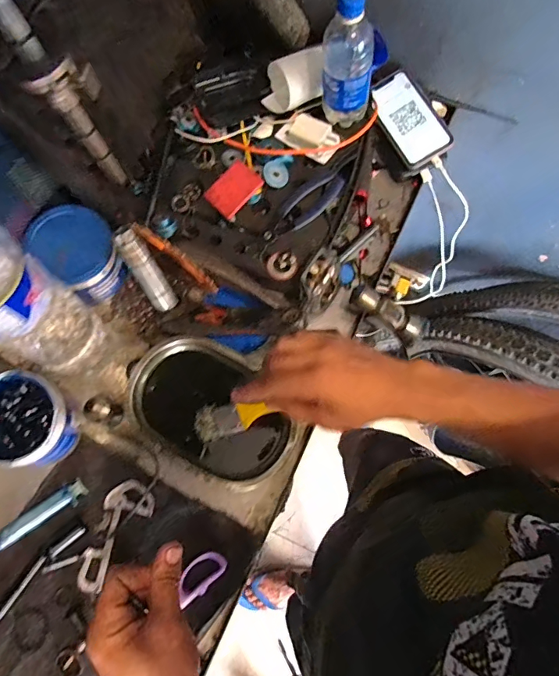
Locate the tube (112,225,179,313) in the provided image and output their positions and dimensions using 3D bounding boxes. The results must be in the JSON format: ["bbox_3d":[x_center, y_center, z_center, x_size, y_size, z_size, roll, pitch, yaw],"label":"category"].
[{"bbox_3d":[-0.164,-0.082,0.542,0.032,0.116,0.024,-31,39,-9],"label":"tube"}]

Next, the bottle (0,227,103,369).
[{"bbox_3d":[-0.267,-0.034,0.446,0.090,0.290,0.091,26,76,5],"label":"bottle"}]

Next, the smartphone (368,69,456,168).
[{"bbox_3d":[0.198,-0.339,0.668,0.078,0.011,0.157,-28,78,6],"label":"smartphone"}]

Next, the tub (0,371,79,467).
[{"bbox_3d":[-0.299,0.097,0.518,0.099,0.085,0.096,0,75,-2],"label":"tub"}]

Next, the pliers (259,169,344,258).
[{"bbox_3d":[0.026,-0.175,0.595,0.048,0.013,0.160,42,78,9],"label":"pliers"}]

